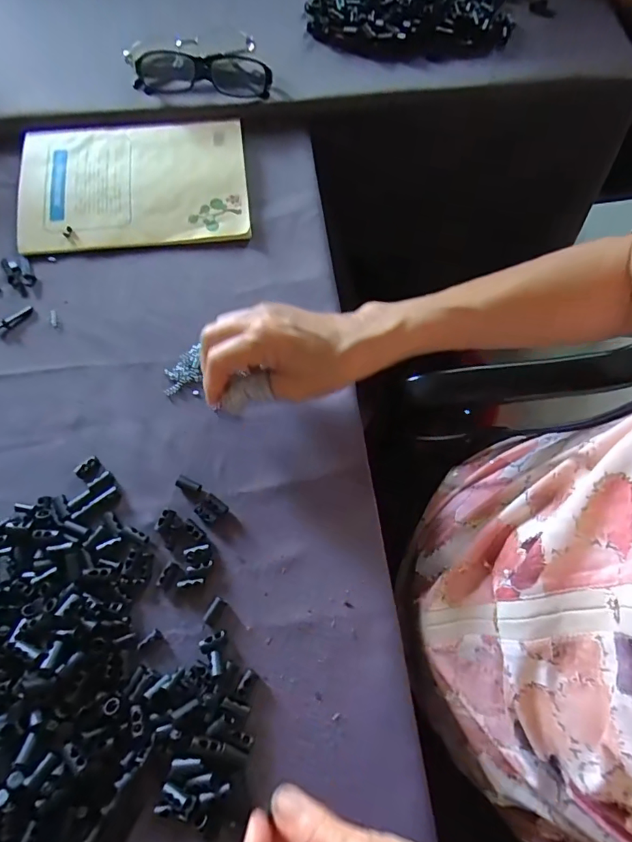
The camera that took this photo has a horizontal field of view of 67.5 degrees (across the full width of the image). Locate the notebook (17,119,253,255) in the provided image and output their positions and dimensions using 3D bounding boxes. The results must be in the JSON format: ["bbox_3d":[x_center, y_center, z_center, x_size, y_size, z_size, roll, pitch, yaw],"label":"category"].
[{"bbox_3d":[-0.172,-0.226,0.445,0.208,0.013,0.140,-5,70,-2],"label":"notebook"}]

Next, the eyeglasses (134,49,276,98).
[{"bbox_3d":[-0.112,-0.349,0.471,0.133,0.028,0.047,3,70,1],"label":"eyeglasses"}]

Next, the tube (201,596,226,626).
[{"bbox_3d":[-0.069,0.130,0.321,0.008,0.007,0.018,29,72,10],"label":"tube"}]

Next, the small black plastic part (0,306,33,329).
[{"bbox_3d":[-0.257,-0.087,0.400,0.034,0.004,0.009,-37,74,-13],"label":"small black plastic part"}]

